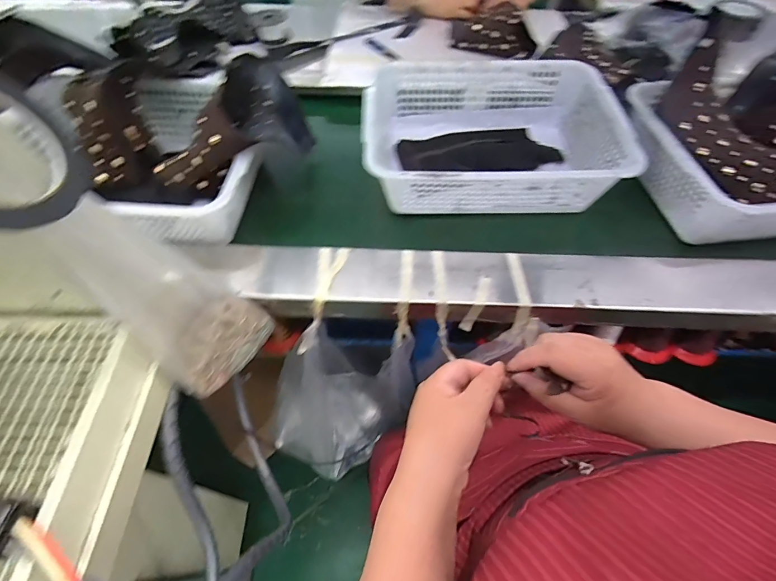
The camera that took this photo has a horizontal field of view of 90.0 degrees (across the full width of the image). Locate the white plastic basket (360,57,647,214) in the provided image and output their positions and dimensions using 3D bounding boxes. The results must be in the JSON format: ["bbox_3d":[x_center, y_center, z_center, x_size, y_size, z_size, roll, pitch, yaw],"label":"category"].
[{"bbox_3d":[0.177,-0.251,0.648,0.375,0.113,0.291,1,56,1],"label":"white plastic basket"}]

